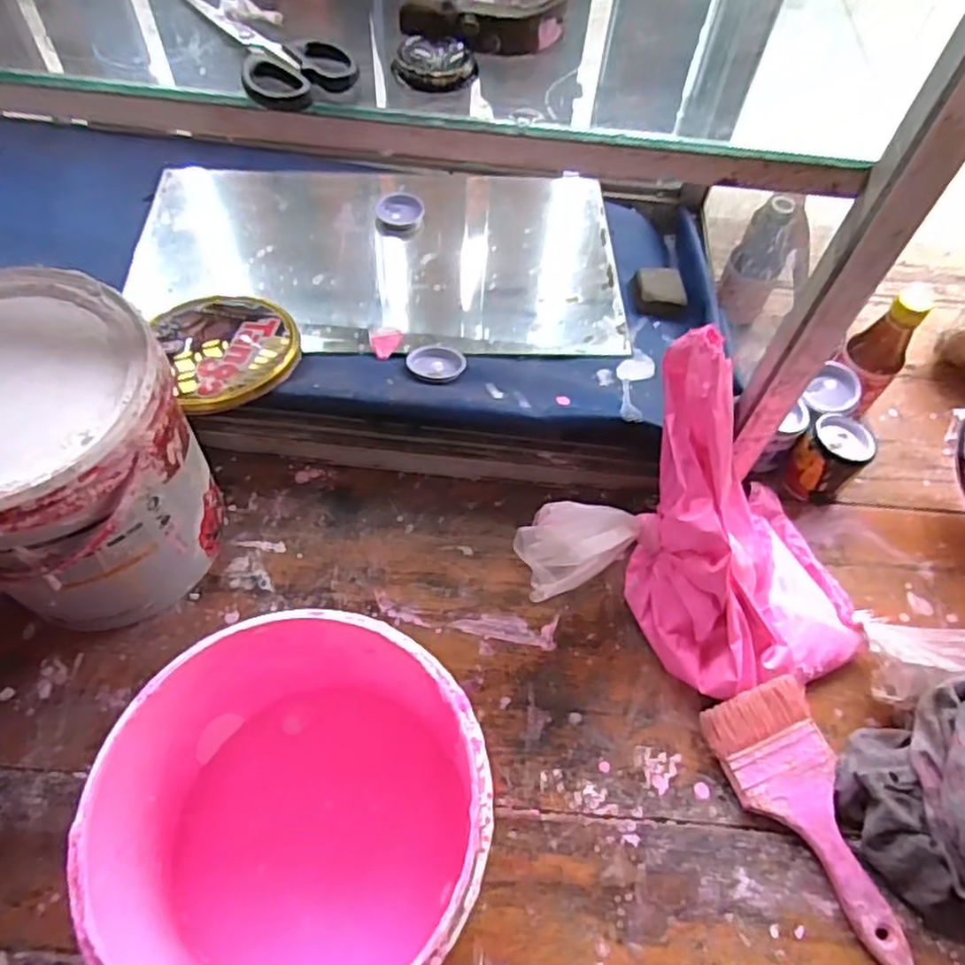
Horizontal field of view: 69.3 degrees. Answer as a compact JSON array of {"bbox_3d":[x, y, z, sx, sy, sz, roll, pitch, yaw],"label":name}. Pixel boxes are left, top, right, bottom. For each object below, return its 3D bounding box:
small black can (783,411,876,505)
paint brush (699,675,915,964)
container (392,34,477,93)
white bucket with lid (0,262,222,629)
[{"bbox_3d":[0.303,-0.019,0.615,0.059,0.064,0.056,1,59,-2],"label":"small black can"},{"bbox_3d":[0.219,0.232,0.471,0.071,0.016,0.182,-13,61,-11],"label":"paint brush"},{"bbox_3d":[-0.027,-0.236,0.394,0.044,0.009,0.041,1,59,-2],"label":"container"},{"bbox_3d":[-0.291,-0.017,0.489,0.174,0.197,0.164,1,59,-2],"label":"white bucket with lid"}]

